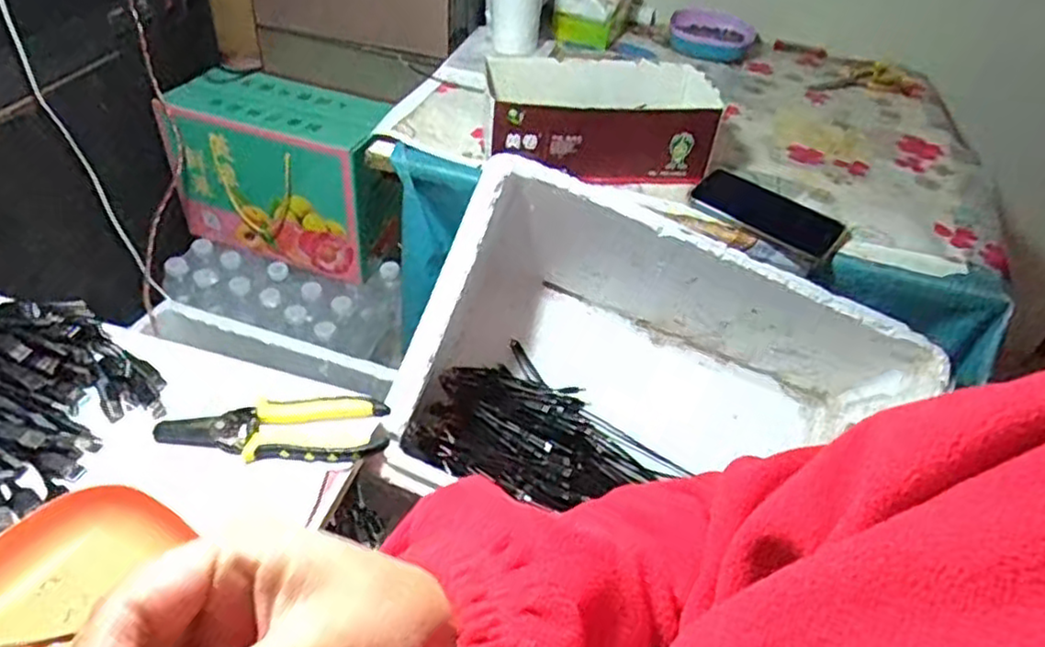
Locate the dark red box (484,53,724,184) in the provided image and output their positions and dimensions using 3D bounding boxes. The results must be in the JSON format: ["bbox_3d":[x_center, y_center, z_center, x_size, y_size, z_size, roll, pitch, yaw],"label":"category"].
[{"bbox_3d":[0.088,-0.246,0.834,0.253,0.090,0.160,0,42,-7],"label":"dark red box"}]

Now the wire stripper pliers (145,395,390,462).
[{"bbox_3d":[-0.190,0.079,0.536,0.168,0.016,0.055,3,42,-4],"label":"wire stripper pliers"}]

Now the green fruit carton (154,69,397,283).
[{"bbox_3d":[-0.352,-0.231,1.110,0.353,0.235,0.148,17,43,11],"label":"green fruit carton"}]

